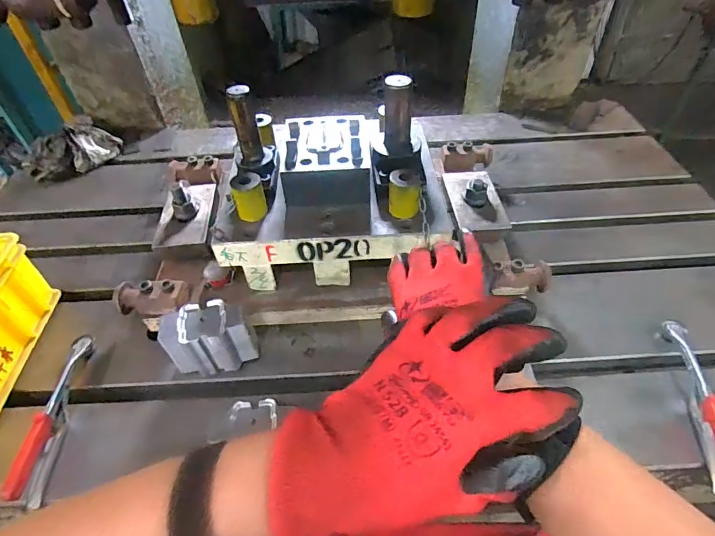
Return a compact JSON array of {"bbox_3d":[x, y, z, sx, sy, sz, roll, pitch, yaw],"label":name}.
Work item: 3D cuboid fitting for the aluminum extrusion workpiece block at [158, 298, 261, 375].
[{"bbox_3d":[-0.189,0.091,0.553,0.104,0.079,0.061,-7,47,-4],"label":"aluminum extrusion workpiece block"}]

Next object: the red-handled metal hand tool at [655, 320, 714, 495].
[{"bbox_3d":[0.407,0.146,0.508,0.018,0.054,0.213,7,47,9],"label":"red-handled metal hand tool"}]

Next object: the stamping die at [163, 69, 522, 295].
[{"bbox_3d":[-0.048,-0.120,0.613,0.313,0.193,0.240,-9,47,-6],"label":"stamping die"}]

